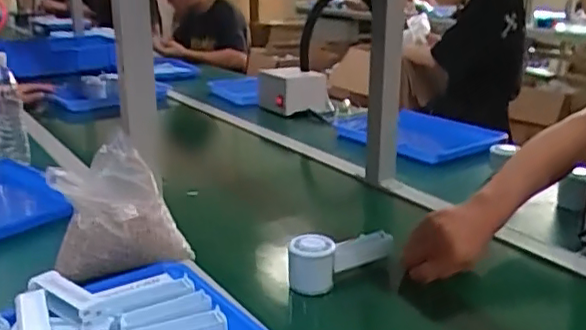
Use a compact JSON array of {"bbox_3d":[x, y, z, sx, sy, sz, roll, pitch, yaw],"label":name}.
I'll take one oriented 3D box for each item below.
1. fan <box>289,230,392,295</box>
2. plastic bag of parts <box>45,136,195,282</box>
[{"bbox_3d":[0.061,0.109,0.804,0.050,0.066,0.163,18,26,42],"label":"fan"},{"bbox_3d":[-0.230,0.055,0.820,0.168,0.128,0.149,-6,20,-18],"label":"plastic bag of parts"}]

